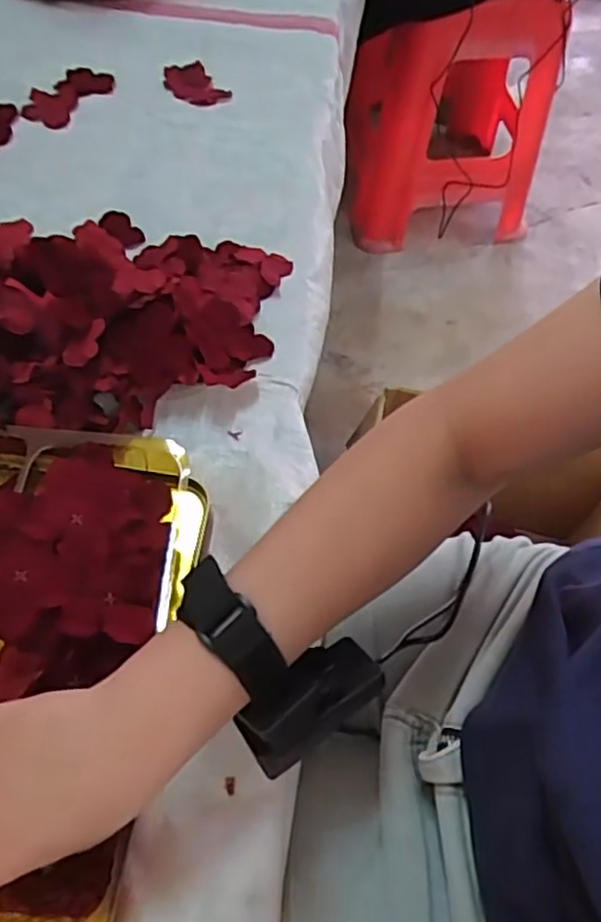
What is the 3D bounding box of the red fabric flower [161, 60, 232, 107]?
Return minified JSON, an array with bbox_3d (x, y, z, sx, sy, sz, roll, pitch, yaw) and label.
[{"bbox_3d":[-0.110,-0.386,0.694,0.053,0.010,0.096,-25,62,-17],"label":"red fabric flower"}]

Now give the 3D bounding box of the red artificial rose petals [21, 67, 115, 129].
[{"bbox_3d":[-0.229,-0.363,0.670,0.052,0.009,0.101,24,60,12],"label":"red artificial rose petals"}]

